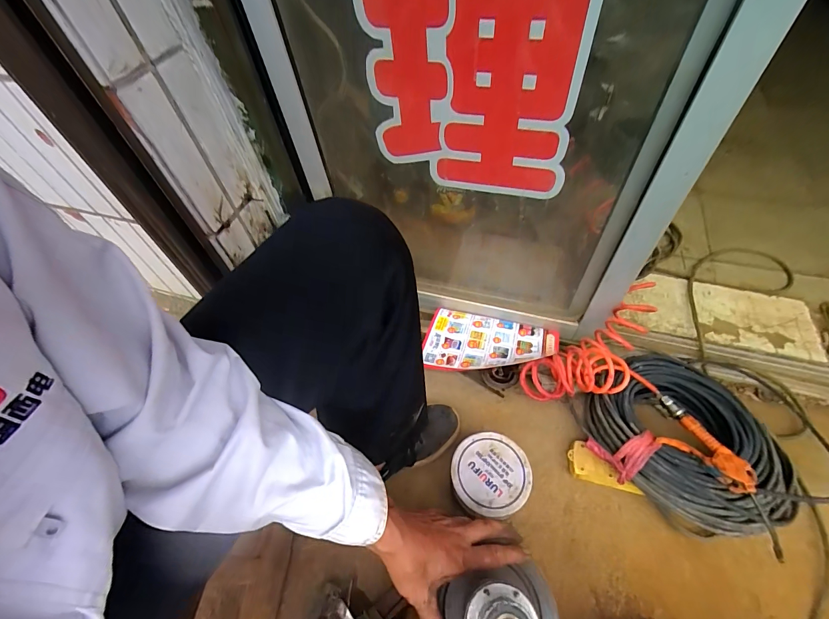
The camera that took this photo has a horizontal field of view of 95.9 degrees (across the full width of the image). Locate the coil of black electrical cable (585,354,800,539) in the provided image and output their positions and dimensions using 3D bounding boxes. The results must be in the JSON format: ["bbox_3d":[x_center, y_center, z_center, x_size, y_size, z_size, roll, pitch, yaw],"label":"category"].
[{"bbox_3d":[0.438,0.215,0.605,0.240,0.095,0.282,-30,59,-15],"label":"coil of black electrical cable"}]

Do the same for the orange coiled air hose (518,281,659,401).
[{"bbox_3d":[0.343,0.103,0.677,0.285,0.124,0.150,-29,59,-14],"label":"orange coiled air hose"}]

